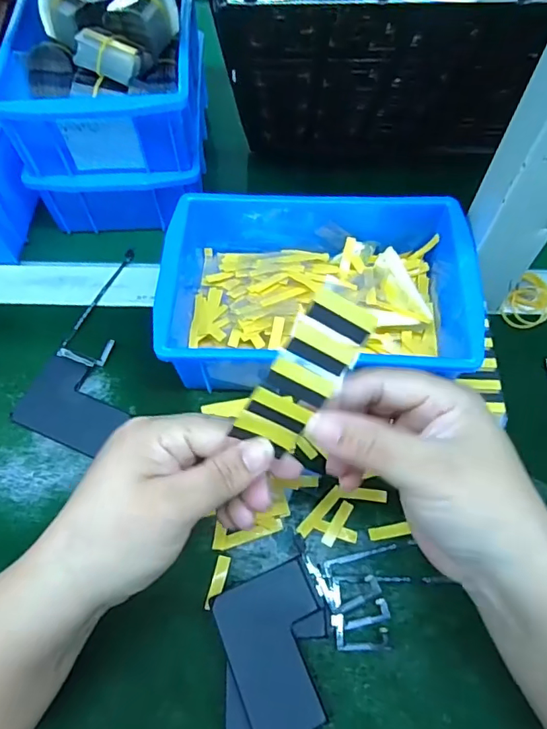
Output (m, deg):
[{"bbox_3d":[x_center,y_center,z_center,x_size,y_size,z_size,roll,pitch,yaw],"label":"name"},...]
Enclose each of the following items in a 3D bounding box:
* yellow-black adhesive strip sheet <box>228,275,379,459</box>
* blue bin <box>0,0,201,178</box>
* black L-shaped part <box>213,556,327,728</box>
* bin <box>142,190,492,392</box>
[{"bbox_3d":[0.013,0.004,0.218,0.030,0.080,0.007,26,20,-15],"label":"yellow-black adhesive strip sheet"},{"bbox_3d":[-0.124,-0.231,0.381,0.136,0.078,0.176,-2,61,-1],"label":"blue bin"},{"bbox_3d":[0.004,0.151,0.264,0.055,0.004,0.074,-22,63,-12],"label":"black L-shaped part"},{"bbox_3d":[0.029,-0.054,0.351,0.200,0.068,0.143,2,61,1],"label":"bin"}]

